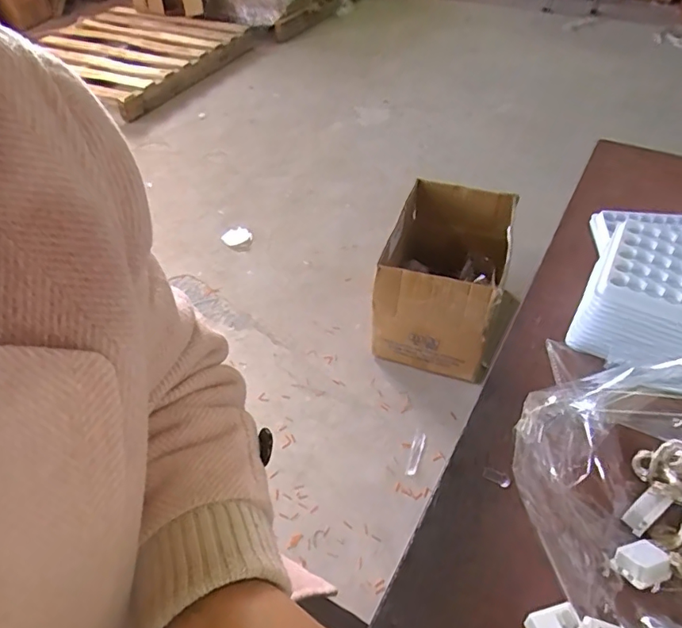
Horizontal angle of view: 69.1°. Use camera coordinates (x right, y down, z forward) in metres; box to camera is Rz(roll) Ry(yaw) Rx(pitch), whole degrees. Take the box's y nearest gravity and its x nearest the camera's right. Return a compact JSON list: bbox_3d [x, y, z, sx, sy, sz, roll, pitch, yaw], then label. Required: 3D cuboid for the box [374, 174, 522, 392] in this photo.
[{"bbox_3d":[0.259,-0.101,1.257,0.277,0.304,0.416,9,49,12],"label":"box"}]

